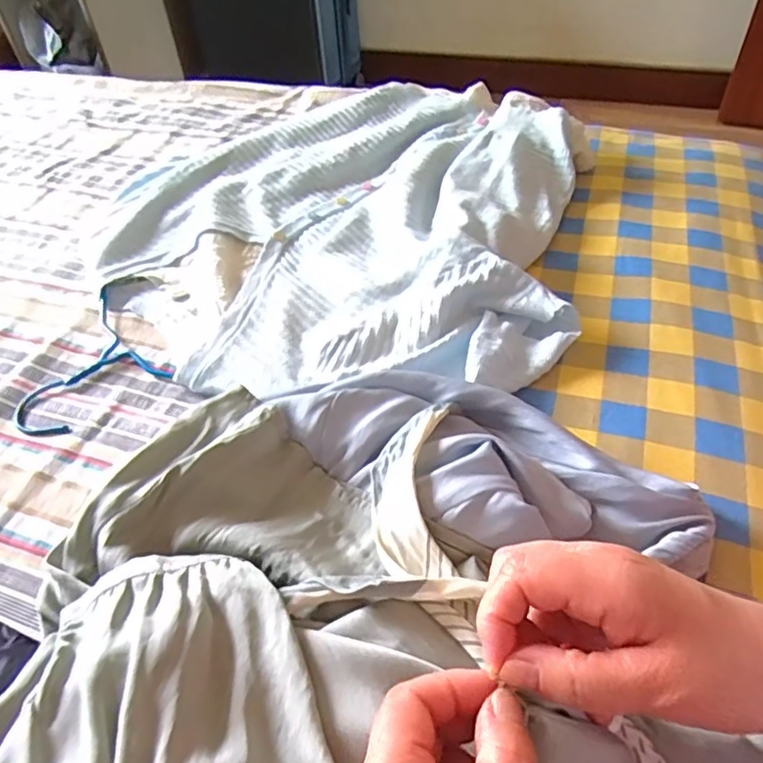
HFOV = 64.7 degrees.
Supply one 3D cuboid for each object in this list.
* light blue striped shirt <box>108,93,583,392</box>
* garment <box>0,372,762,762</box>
[{"bbox_3d":[-0.042,-0.191,0.627,0.480,0.047,0.535,4,48,9],"label":"light blue striped shirt"},{"bbox_3d":[-0.004,0.127,0.295,0.365,0.078,0.353,-3,47,3],"label":"garment"}]

